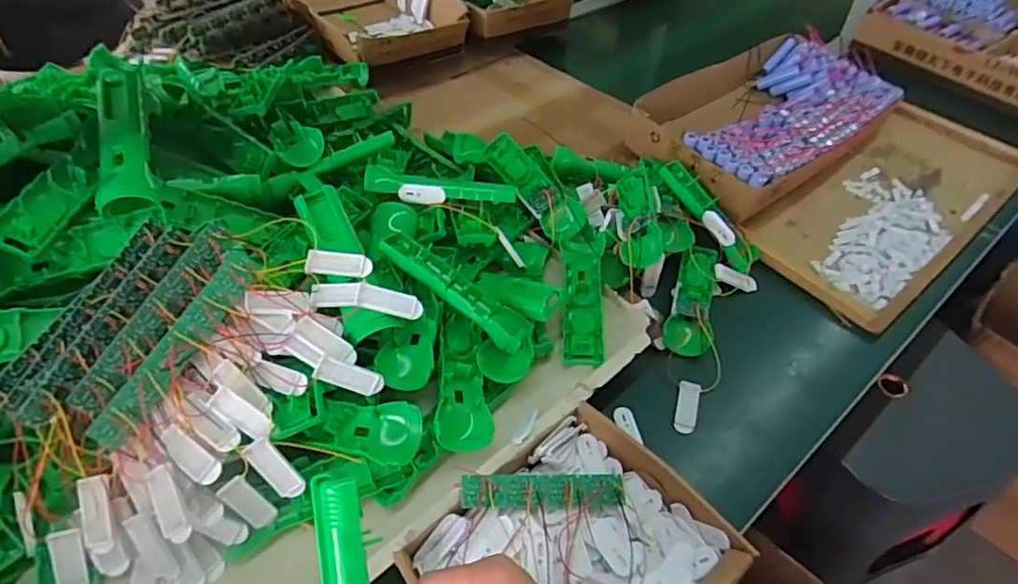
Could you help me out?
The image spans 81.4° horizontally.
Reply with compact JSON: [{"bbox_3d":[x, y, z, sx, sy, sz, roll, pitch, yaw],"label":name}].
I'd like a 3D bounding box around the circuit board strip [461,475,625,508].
[{"bbox_3d":[0.030,0.165,0.491,0.138,0.008,0.027,4,48,-14],"label":"circuit board strip"}]

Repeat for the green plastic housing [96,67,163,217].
[{"bbox_3d":[-0.359,-0.145,0.553,0.044,0.029,0.169,-14,68,-13],"label":"green plastic housing"}]

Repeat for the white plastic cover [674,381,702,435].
[{"bbox_3d":[0.186,0.120,0.617,0.022,0.007,0.061,17,51,13],"label":"white plastic cover"}]

